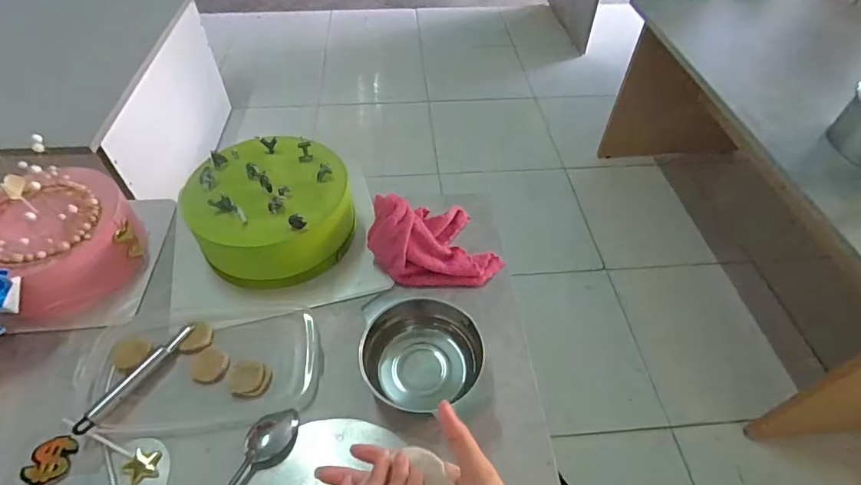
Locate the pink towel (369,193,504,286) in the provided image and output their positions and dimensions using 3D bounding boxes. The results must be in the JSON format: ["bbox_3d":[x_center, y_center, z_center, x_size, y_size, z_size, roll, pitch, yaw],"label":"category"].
[{"bbox_3d":[0.003,-0.010,0.587,0.157,0.080,0.118,-7,49,-6],"label":"pink towel"}]

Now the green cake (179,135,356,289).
[{"bbox_3d":[-0.195,-0.034,0.586,0.187,0.107,0.196,-26,54,-21],"label":"green cake"}]

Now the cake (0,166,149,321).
[{"bbox_3d":[-0.445,-0.004,0.541,0.146,0.122,0.166,29,55,23],"label":"cake"}]

